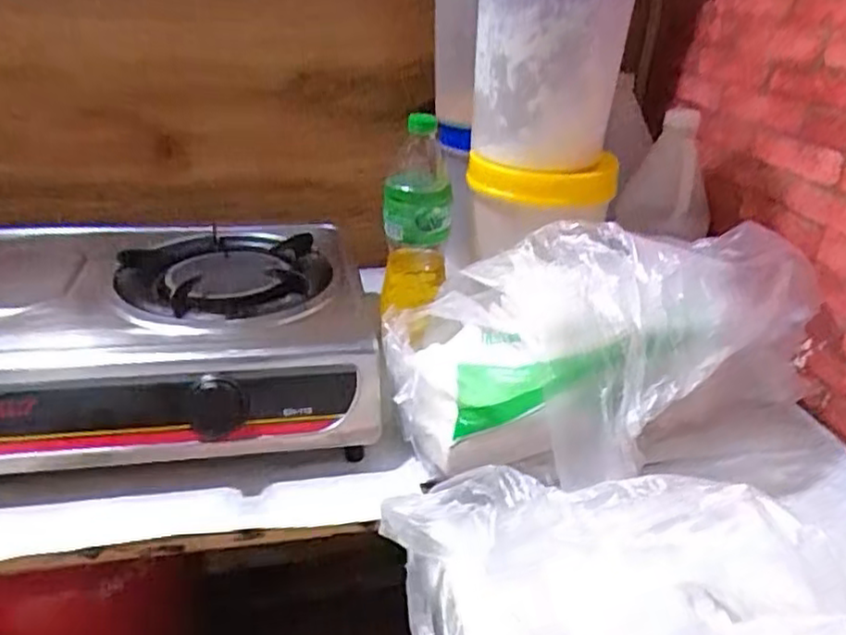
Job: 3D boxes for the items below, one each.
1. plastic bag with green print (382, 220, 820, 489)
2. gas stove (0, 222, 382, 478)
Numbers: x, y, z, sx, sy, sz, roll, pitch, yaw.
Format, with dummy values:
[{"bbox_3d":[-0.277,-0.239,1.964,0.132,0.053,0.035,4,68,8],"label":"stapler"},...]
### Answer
[{"bbox_3d":[0.178,0.015,0.682,0.392,0.195,0.219,-12,31,-29],"label":"plastic bag with green print"},{"bbox_3d":[-0.420,0.010,0.725,0.705,0.096,0.359,-2,27,-12],"label":"gas stove"}]

